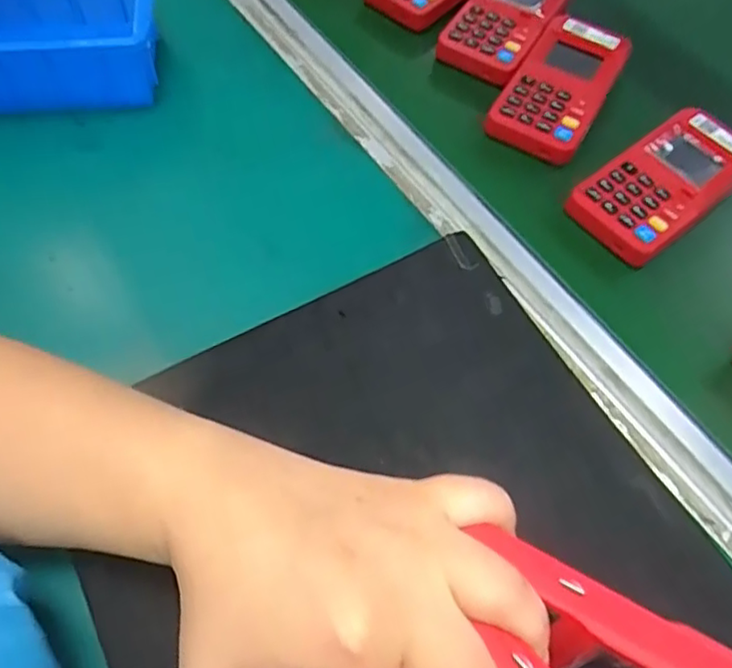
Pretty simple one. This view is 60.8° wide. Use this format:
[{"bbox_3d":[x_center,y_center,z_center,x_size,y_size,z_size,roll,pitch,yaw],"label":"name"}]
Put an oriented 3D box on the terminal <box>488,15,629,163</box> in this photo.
[{"bbox_3d":[0.129,-0.164,0.415,0.058,0.016,0.104,30,72,10],"label":"terminal"}]

